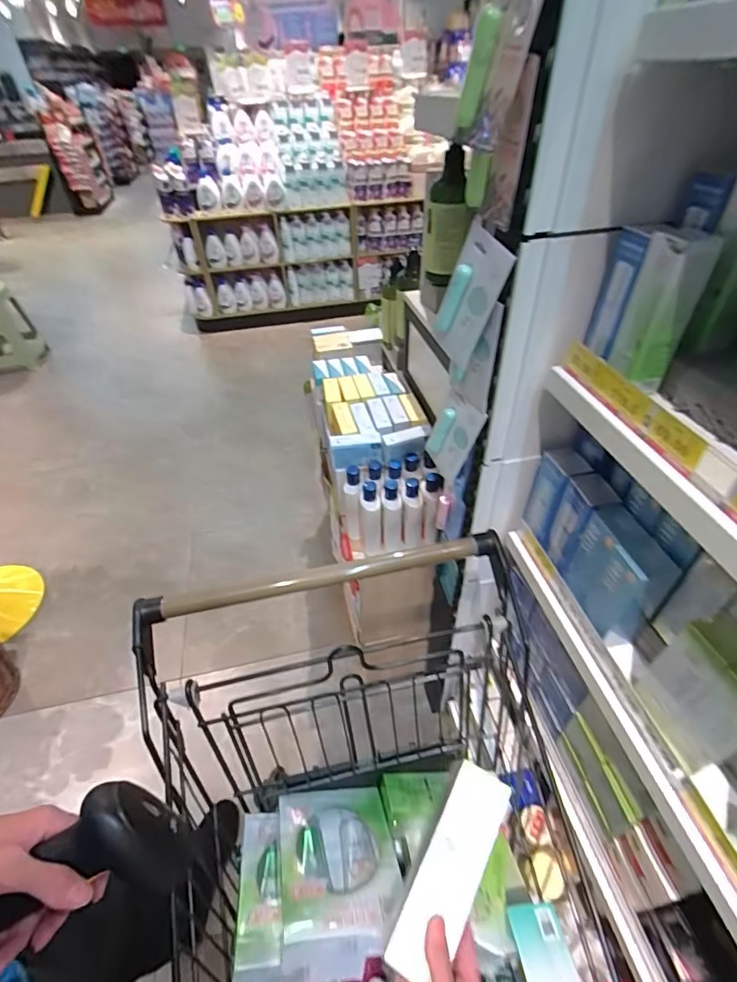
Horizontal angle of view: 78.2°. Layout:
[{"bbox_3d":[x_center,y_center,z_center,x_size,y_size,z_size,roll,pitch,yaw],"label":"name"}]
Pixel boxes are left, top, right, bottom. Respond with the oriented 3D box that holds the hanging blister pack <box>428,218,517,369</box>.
[{"bbox_3d":[0.112,-0.218,0.525,0.015,0.143,0.074,-22,64,-31],"label":"hanging blister pack"}]

